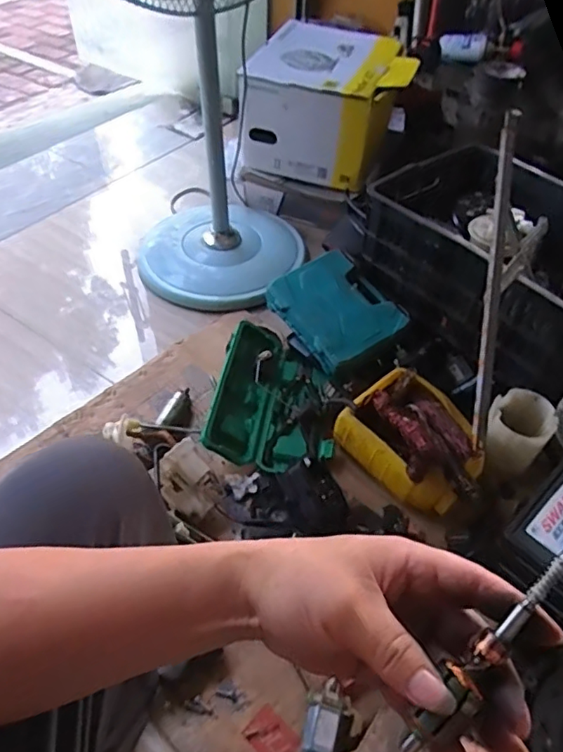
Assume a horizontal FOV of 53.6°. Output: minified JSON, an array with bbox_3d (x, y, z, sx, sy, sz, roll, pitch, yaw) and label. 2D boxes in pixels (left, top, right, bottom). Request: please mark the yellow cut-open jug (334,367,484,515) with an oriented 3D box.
[{"bbox_3d":[0.215,0.093,0.893,0.173,0.089,0.227,-29,55,-25],"label":"yellow cut-open jug"}]

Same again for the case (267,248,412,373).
[{"bbox_3d":[0.107,-0.126,1.108,0.198,0.065,0.236,-31,64,-18],"label":"case"}]

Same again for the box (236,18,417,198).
[{"bbox_3d":[0.123,-0.662,1.385,0.353,0.235,0.378,16,50,12],"label":"box"}]

